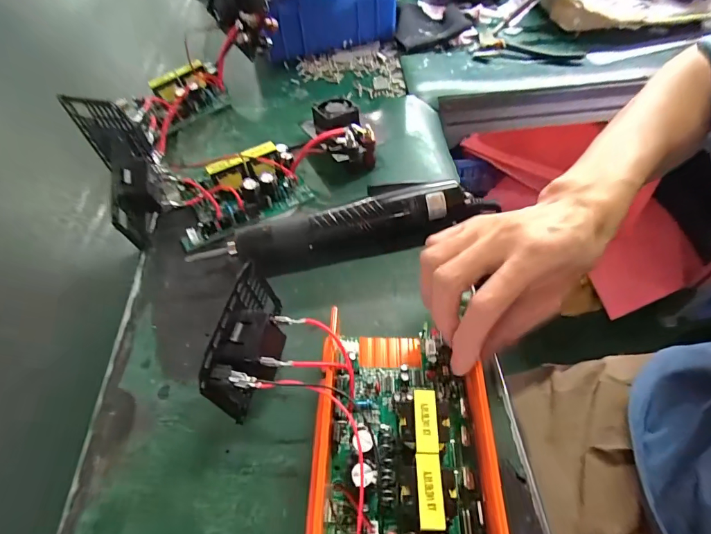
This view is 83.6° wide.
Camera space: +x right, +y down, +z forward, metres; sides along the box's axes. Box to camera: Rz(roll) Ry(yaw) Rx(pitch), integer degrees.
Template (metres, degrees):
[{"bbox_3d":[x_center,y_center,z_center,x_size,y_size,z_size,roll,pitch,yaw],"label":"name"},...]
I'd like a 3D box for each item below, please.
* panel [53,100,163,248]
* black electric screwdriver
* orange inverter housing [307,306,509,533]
[{"bbox_3d":[-0.216,-0.091,0.367,0.050,0.070,0.154,-23,69,-14],"label":"panel"},{"bbox_3d":[-0.004,-0.031,0.339,0.251,0.034,0.030,-14,54,-7],"label":"black electric screwdriver"},{"bbox_3d":[0.027,0.105,0.230,0.108,0.050,0.165,-1,53,2],"label":"orange inverter housing"}]

